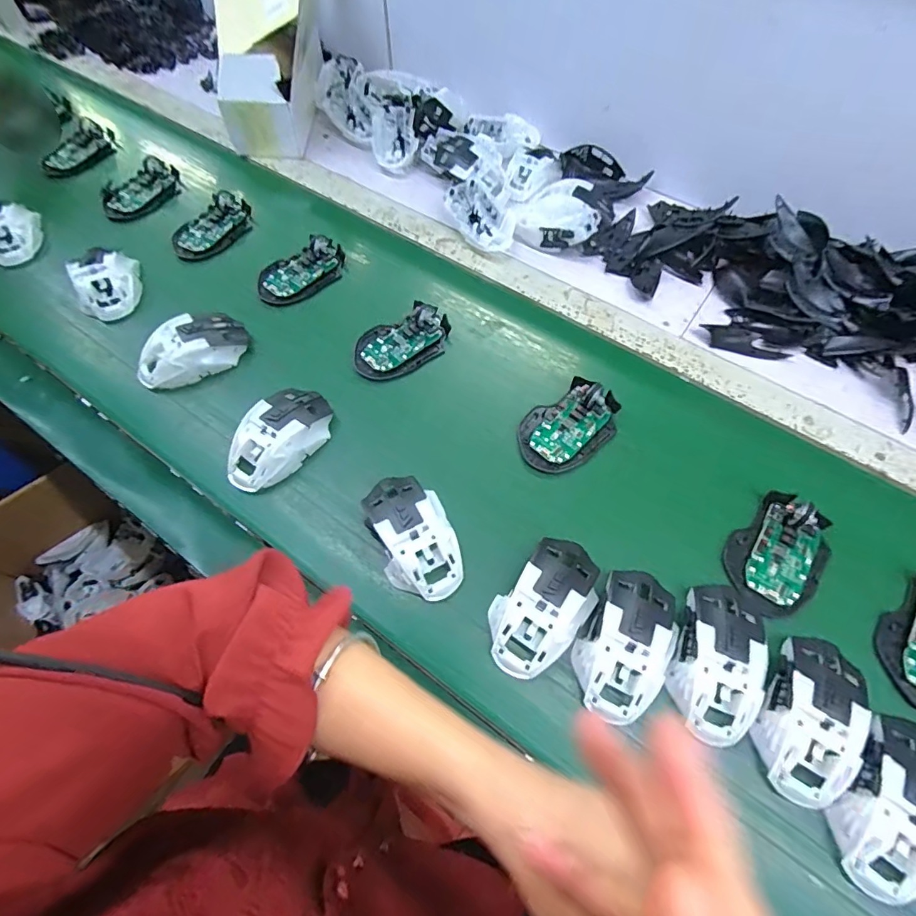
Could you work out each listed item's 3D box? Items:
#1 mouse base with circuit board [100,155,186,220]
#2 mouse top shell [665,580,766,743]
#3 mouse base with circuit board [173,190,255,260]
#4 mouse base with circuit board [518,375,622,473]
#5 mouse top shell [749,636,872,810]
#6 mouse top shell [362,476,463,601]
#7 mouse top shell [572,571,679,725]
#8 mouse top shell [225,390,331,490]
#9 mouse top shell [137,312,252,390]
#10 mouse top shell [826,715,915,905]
[{"bbox_3d":[-0.435,-0.369,0.651,0.053,0.030,0.113,39,68,12],"label":"mouse base with circuit board"},{"bbox_3d":[0.206,0.157,0.366,0.070,0.033,0.116,18,64,8],"label":"mouse top shell"},{"bbox_3d":[-0.319,-0.302,0.615,0.055,0.026,0.117,29,66,14],"label":"mouse base with circuit board"},{"bbox_3d":[0.112,-0.035,0.475,0.113,0.022,0.072,-37,69,-18],"label":"mouse base with circuit board"},{"bbox_3d":[0.263,0.191,0.348,0.062,0.030,0.113,29,66,14],"label":"mouse top shell"},{"bbox_3d":[-0.040,0.065,0.412,0.064,0.036,0.114,-22,65,-11],"label":"mouse top shell"},{"bbox_3d":[0.135,0.145,0.372,0.068,0.036,0.115,28,66,13],"label":"mouse top shell"},{"bbox_3d":[-0.170,-0.020,0.456,0.064,0.037,0.113,22,64,10],"label":"mouse top shell"},{"bbox_3d":[-0.285,-0.116,0.508,0.113,0.041,0.061,-32,67,-16],"label":"mouse top shell"},{"bbox_3d":[0.304,0.237,0.325,0.059,0.032,0.117,40,69,18],"label":"mouse top shell"}]

